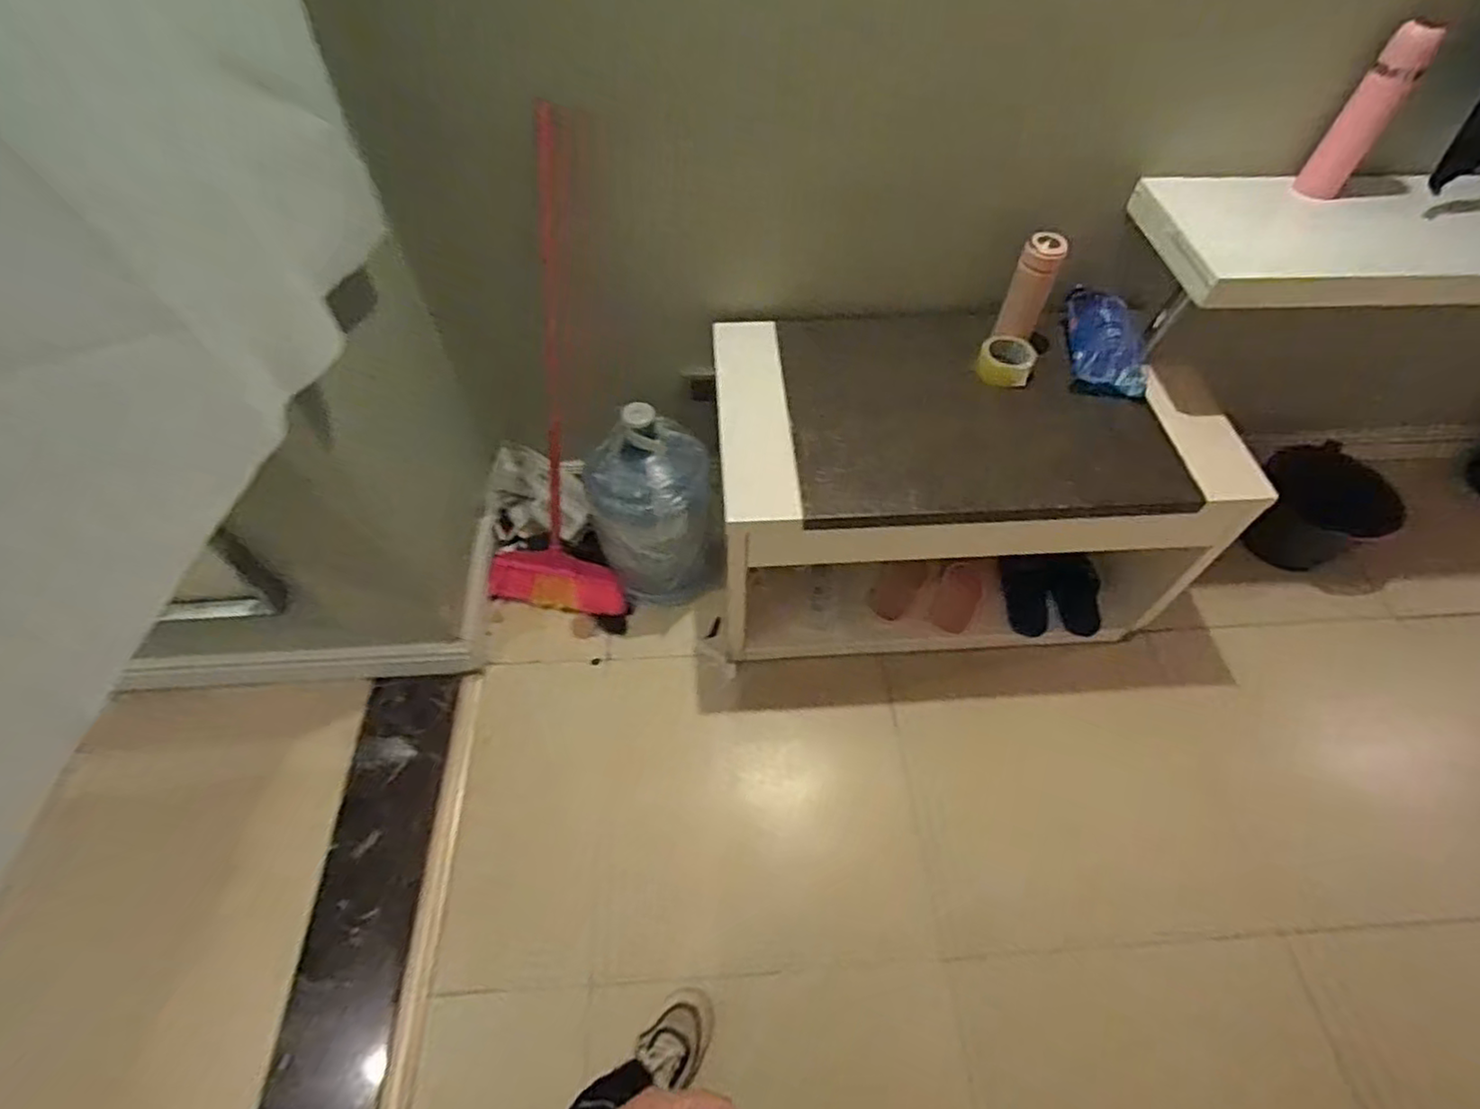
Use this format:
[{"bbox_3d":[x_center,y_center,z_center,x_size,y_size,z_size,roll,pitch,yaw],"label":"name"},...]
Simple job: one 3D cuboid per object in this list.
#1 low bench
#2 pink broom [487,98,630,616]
[{"bbox_3d":[0.396,-0.118,1.386,0.869,0.515,0.501,-2,54,-2],"label":"low bench"},{"bbox_3d":[-0.363,-0.293,1.290,0.282,0.919,0.110,7,25,5],"label":"pink broom"}]

